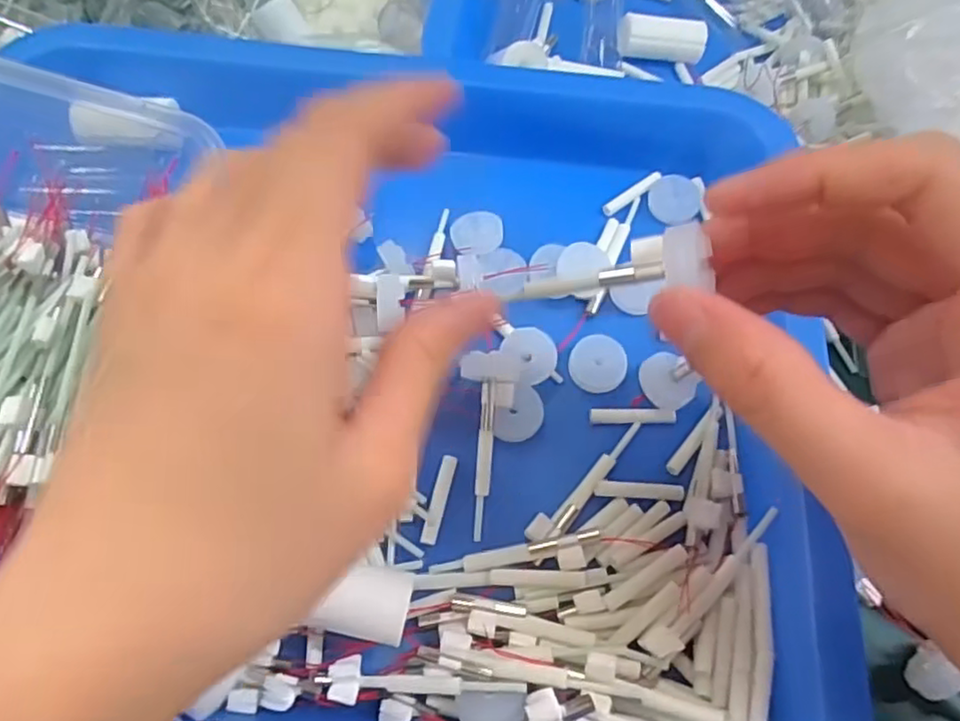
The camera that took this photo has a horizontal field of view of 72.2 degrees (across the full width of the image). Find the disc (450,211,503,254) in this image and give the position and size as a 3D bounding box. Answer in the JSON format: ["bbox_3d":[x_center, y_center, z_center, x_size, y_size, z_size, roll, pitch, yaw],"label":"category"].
[{"bbox_3d":[-0.001,-0.051,0.264,0.020,0.004,0.019,0,73,1],"label":"disc"}]

